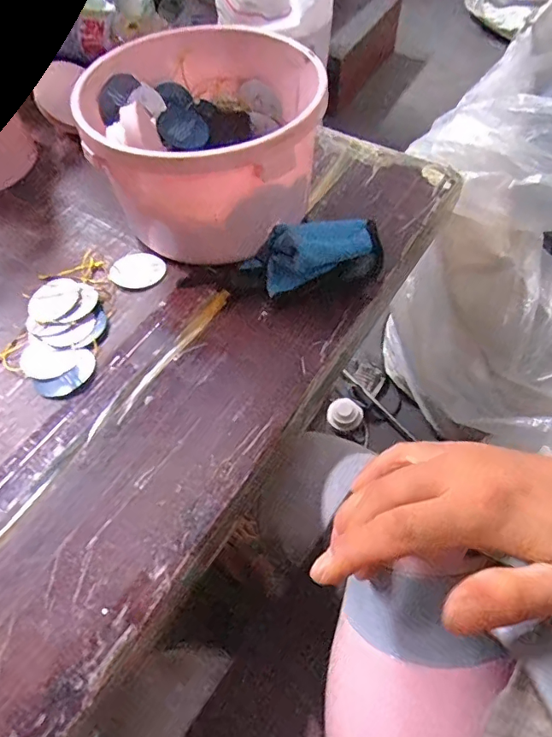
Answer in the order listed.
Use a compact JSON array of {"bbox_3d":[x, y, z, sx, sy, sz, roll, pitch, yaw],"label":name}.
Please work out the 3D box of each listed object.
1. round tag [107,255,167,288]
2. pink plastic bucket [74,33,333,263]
[{"bbox_3d":[-0.139,-0.098,0.489,0.054,0.004,0.042,4,58,4],"label":"round tag"},{"bbox_3d":[-0.066,-0.216,0.483,0.206,0.134,0.204,-1,57,1],"label":"pink plastic bucket"}]

